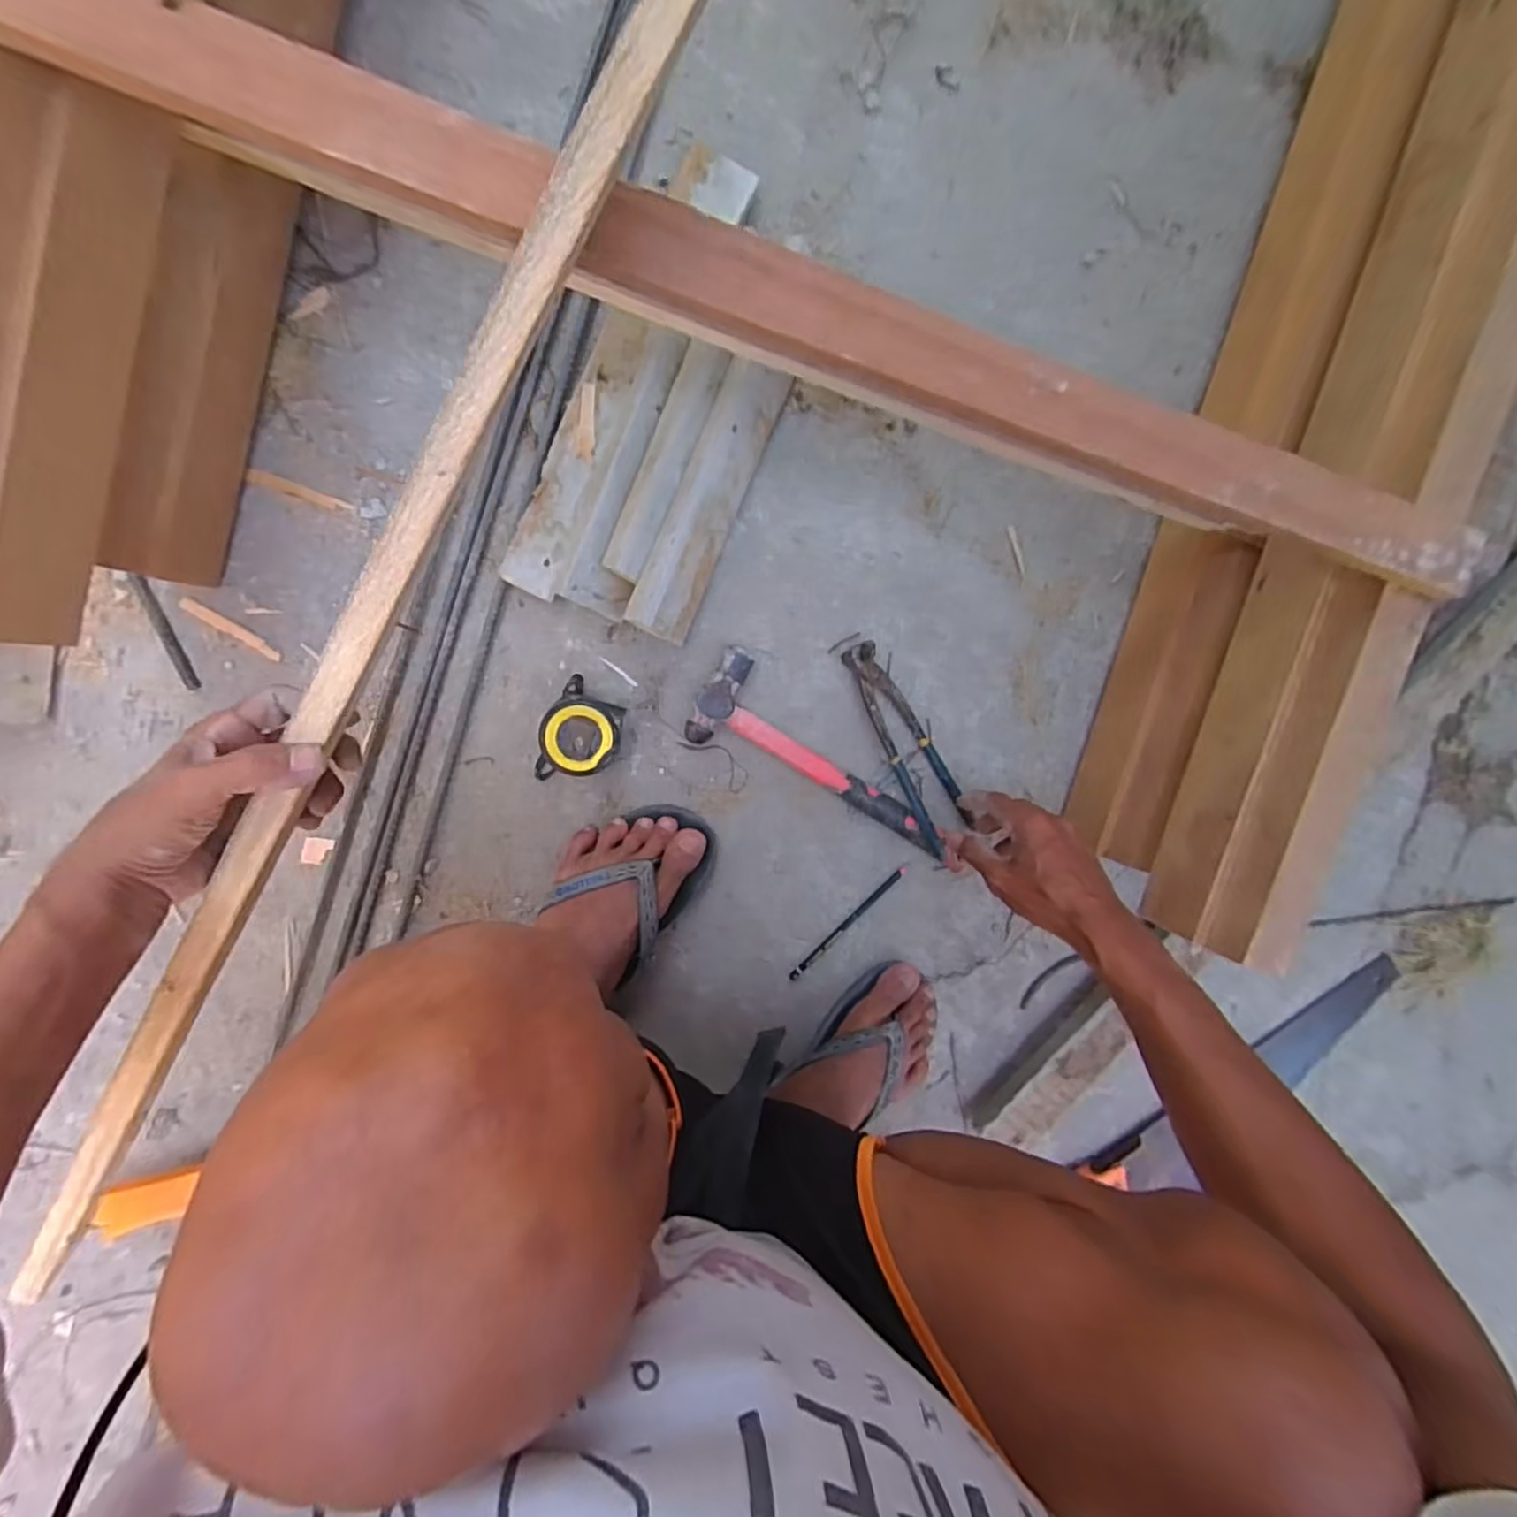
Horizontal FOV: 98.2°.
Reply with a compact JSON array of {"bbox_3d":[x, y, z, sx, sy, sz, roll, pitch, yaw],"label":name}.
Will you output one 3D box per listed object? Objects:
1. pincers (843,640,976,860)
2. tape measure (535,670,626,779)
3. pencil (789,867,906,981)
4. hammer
[{"bbox_3d":[0.145,-0.012,0.630,0.051,0.026,0.213,-27,97,-2],"label":"pincers"},{"bbox_3d":[-0.161,-0.021,0.596,0.065,0.045,0.095,15,96,-7],"label":"tape measure"},{"bbox_3d":[0.091,0.168,0.666,0.157,0.004,0.011,-44,99,1],"label":"pencil"},{"bbox_3d":[0.066,-0.002,0.633,0.266,0.028,0.089,29,94,-8],"label":"hammer"}]

